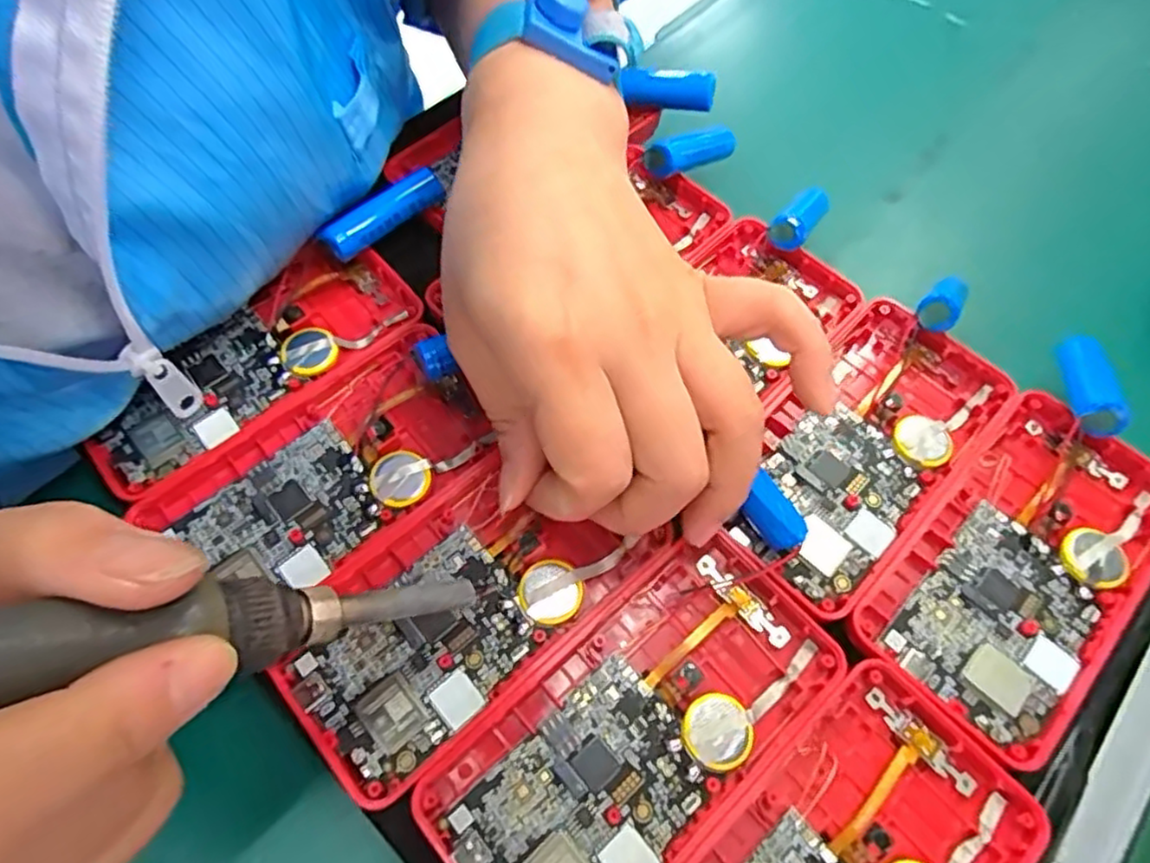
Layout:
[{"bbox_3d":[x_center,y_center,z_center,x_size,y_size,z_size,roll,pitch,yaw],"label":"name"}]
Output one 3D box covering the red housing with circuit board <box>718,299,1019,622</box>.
[{"bbox_3d":[0.100,0.005,0.242,0.059,0.016,0.122,41,69,17],"label":"red housing with circuit board"}]

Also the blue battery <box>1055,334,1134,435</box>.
[{"bbox_3d":[0.186,-0.019,0.248,0.013,0.013,0.055,19,43,9],"label":"blue battery"}]

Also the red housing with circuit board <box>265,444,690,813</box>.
[{"bbox_3d":[-0.034,0.050,0.213,0.114,0.012,0.063,-40,72,-15],"label":"red housing with circuit board"}]

